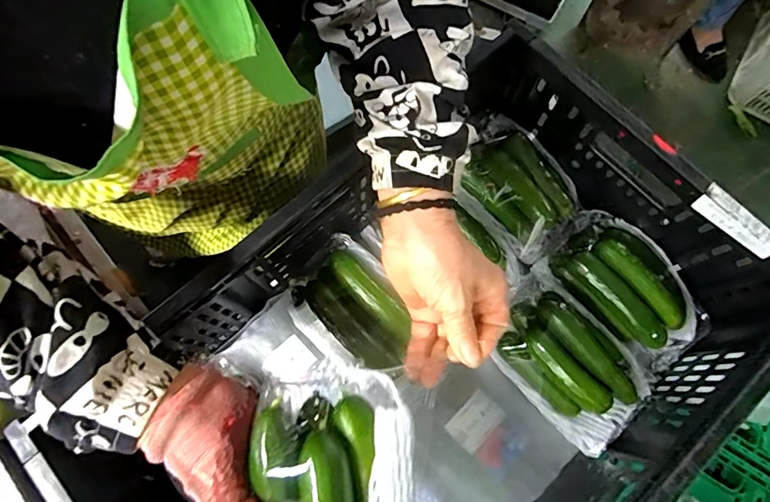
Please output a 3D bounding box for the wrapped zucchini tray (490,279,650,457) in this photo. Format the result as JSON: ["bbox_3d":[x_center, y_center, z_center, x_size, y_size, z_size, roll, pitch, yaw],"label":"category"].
[{"bbox_3d":[0.192,0.113,0.479,0.111,0.051,0.169,-42,78,-12],"label":"wrapped zucchini tray"}]

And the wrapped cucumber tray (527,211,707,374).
[{"bbox_3d":[0.267,0.040,0.515,0.115,0.061,0.187,-40,77,-11],"label":"wrapped cucumber tray"}]

